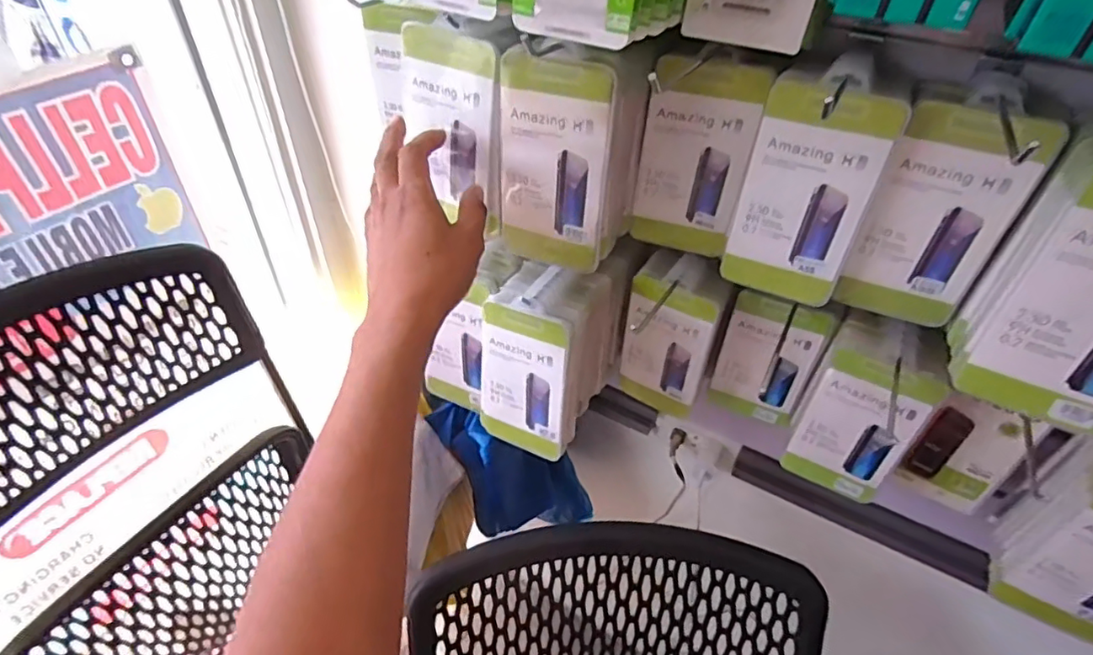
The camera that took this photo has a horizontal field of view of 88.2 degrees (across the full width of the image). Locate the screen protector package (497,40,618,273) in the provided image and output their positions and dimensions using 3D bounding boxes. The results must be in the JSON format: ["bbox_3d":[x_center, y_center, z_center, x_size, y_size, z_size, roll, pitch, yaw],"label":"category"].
[{"bbox_3d":[0.007,-0.127,0.444,0.089,0.169,0.013,16,40,18],"label":"screen protector package"}]

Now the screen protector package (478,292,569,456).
[{"bbox_3d":[-0.025,0.052,0.553,0.094,0.168,0.012,16,35,23],"label":"screen protector package"}]

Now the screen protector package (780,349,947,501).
[{"bbox_3d":[0.289,0.096,0.530,0.086,0.166,0.024,31,49,27],"label":"screen protector package"}]

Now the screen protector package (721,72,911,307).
[{"bbox_3d":[0.197,-0.100,0.431,0.090,0.170,0.017,20,45,18],"label":"screen protector package"}]

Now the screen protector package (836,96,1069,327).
[{"bbox_3d":[0.282,-0.075,0.409,0.086,0.161,0.012,21,45,18],"label":"screen protector package"}]

